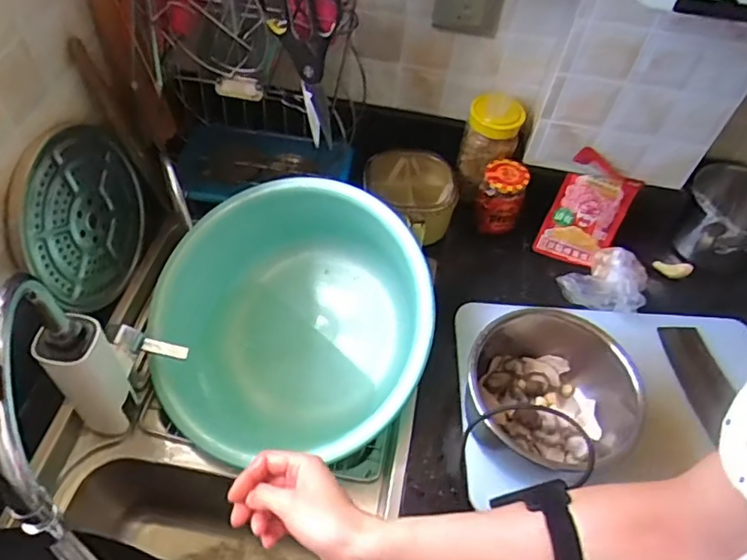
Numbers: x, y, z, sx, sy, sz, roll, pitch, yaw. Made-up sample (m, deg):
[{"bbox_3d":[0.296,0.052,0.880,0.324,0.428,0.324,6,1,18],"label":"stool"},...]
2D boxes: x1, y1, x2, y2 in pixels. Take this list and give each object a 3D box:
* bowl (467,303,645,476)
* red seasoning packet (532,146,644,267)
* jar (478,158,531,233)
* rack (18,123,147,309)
[{"bbox_3d":[0.200,0.138,0.677,0.182,0.107,0.191,17,54,7],"label":"bowl"},{"bbox_3d":[0.335,-0.106,0.889,0.110,0.165,0.017,22,17,1],"label":"red seasoning packet"},{"bbox_3d":[0.196,-0.122,0.900,0.064,0.120,0.064,3,54,-4],"label":"jar"},{"bbox_3d":[-0.360,-0.084,0.729,0.013,0.211,0.215,4,53,10],"label":"rack"}]

